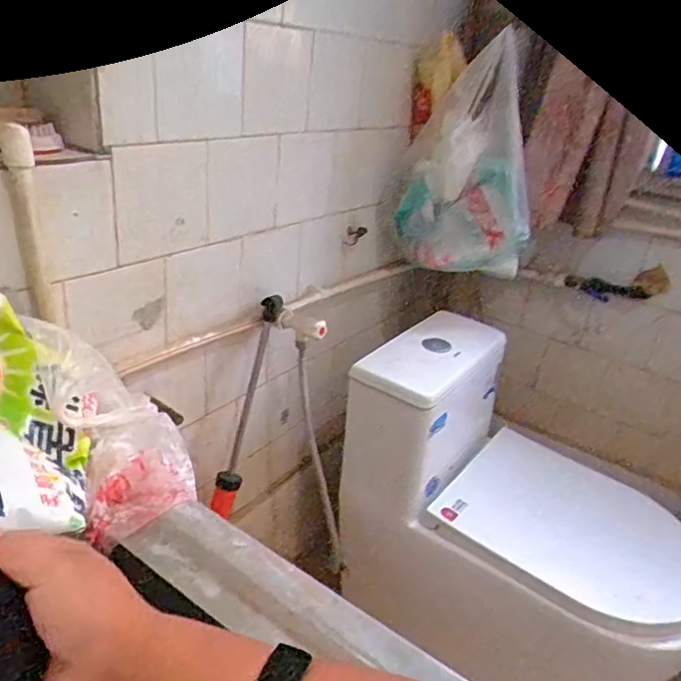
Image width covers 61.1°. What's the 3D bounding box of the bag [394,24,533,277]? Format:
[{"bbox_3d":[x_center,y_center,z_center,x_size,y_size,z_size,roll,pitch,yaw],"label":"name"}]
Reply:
[{"bbox_3d":[0.219,-0.286,0.976,0.227,0.341,0.074,22,30,27],"label":"bag"}]

